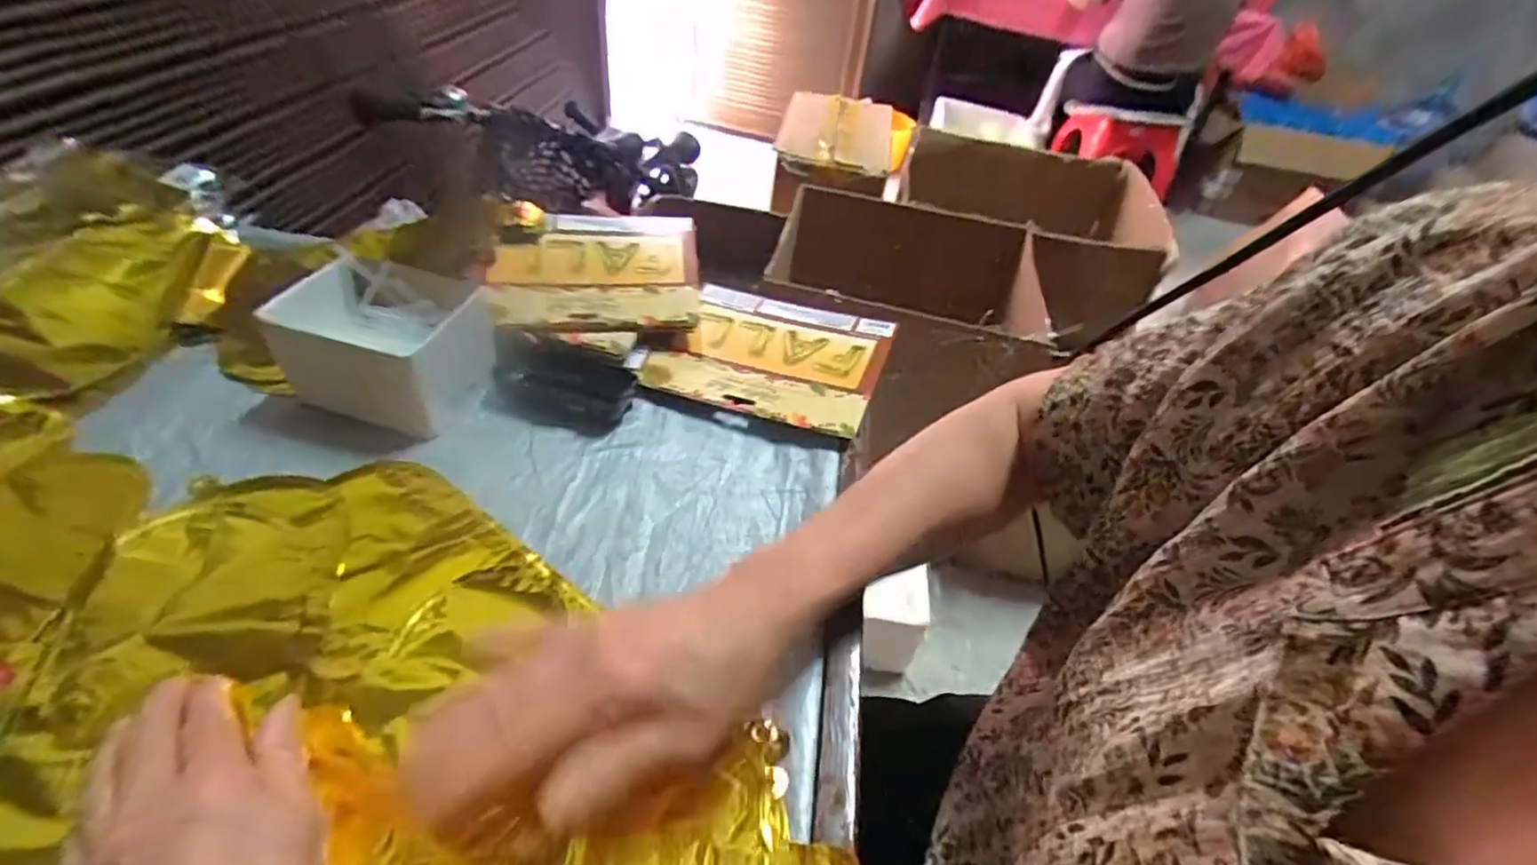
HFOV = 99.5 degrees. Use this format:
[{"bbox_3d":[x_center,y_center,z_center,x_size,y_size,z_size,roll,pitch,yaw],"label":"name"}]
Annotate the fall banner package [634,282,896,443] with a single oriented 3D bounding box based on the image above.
[{"bbox_3d":[0.001,-0.073,0.557,0.189,0.019,0.152,17,42,9],"label":"fall banner package"}]

